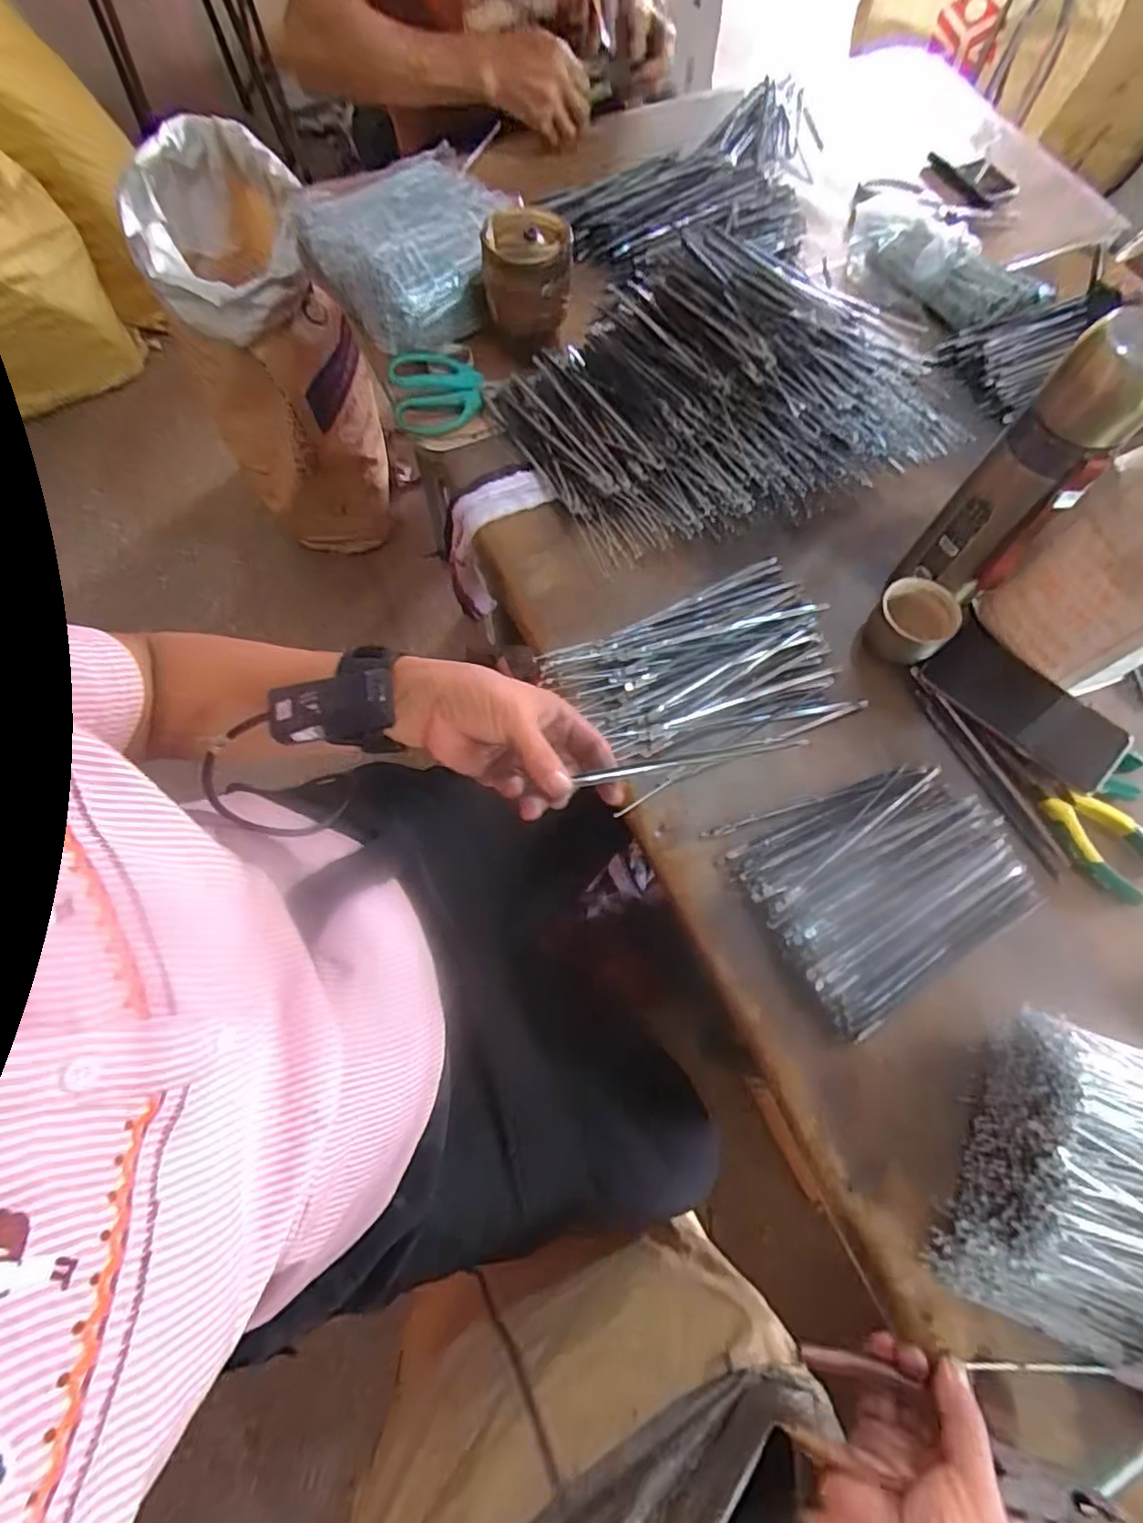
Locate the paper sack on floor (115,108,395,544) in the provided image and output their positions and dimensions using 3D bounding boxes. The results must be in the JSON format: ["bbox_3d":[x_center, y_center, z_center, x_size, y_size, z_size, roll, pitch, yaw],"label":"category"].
[{"bbox_3d":[-0.497,-0.669,1.080,0.259,0.518,0.323,-22,71,-10],"label":"paper sack on floor"}]

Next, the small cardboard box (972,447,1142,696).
[{"bbox_3d":[0.414,-0.135,0.484,0.110,0.157,0.123,-32,73,-13],"label":"small cardboard box"}]

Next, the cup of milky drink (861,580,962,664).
[{"bbox_3d":[0.286,-0.115,0.531,0.060,0.044,0.058,1,69,-2],"label":"cup of milky drink"}]

